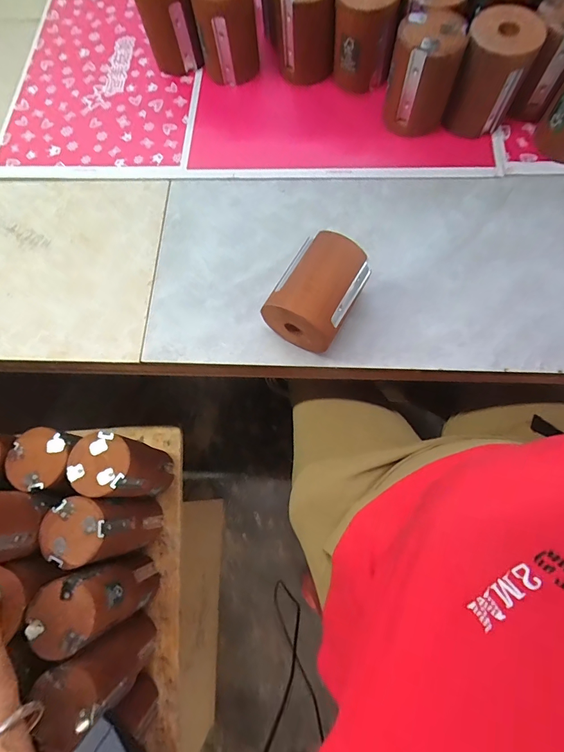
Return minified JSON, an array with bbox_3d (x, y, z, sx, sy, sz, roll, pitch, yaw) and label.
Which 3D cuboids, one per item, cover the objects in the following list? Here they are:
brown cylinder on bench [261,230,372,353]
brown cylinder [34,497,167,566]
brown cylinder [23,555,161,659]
[{"bbox_3d":[0.039,-0.085,0.403,0.074,0.078,0.098,29,75,11],"label":"brown cylinder on bench"},{"bbox_3d":[-0.241,0.213,0.533,0.080,0.193,0.074,-1,73,3],"label":"brown cylinder"},{"bbox_3d":[-0.240,0.295,0.508,0.079,0.195,0.073,-1,73,3],"label":"brown cylinder"}]

